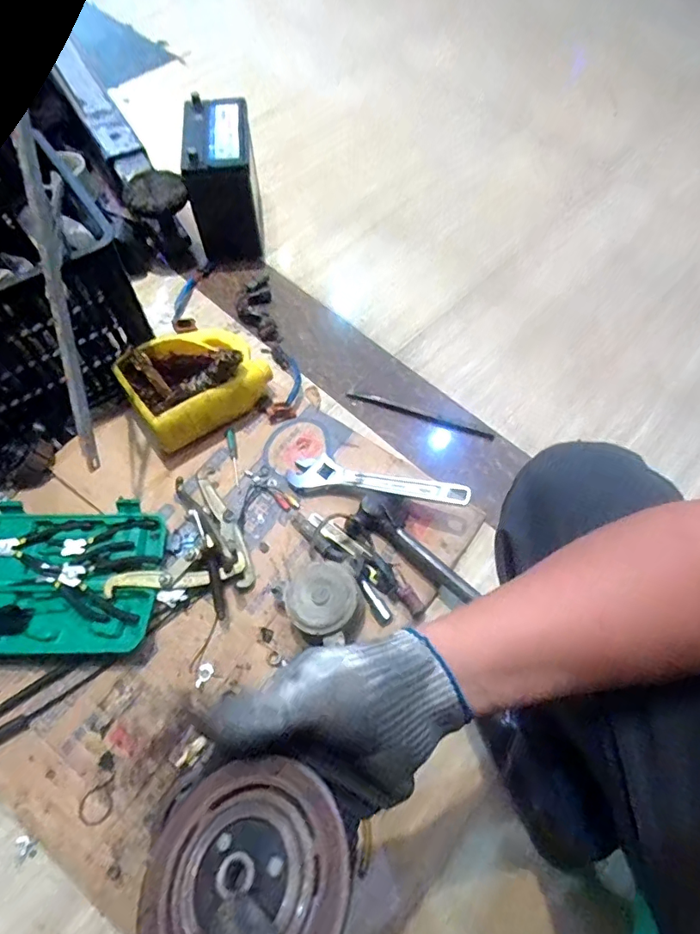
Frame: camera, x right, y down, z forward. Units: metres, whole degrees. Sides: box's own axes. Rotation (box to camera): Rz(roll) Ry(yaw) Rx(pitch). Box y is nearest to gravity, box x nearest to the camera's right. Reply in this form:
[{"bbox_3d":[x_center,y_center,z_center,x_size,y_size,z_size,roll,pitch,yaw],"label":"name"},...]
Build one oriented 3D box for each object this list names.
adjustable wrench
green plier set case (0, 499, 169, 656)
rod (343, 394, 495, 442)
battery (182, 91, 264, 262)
[{"bbox_3d":[0.040,0.022,0.786,0.282,0.018,0.054,8,63,17],"label":"adjustable wrench"},{"bbox_3d":[-0.423,0.157,0.731,0.284,0.048,0.214,0,63,-1],"label":"green plier set case"},{"bbox_3d":[0.120,-0.088,0.888,0.261,0.008,0.015,17,64,8],"label":"rod"},{"bbox_3d":[-0.246,-0.558,1.001,0.121,0.195,0.220,-7,64,-4],"label":"battery"}]

